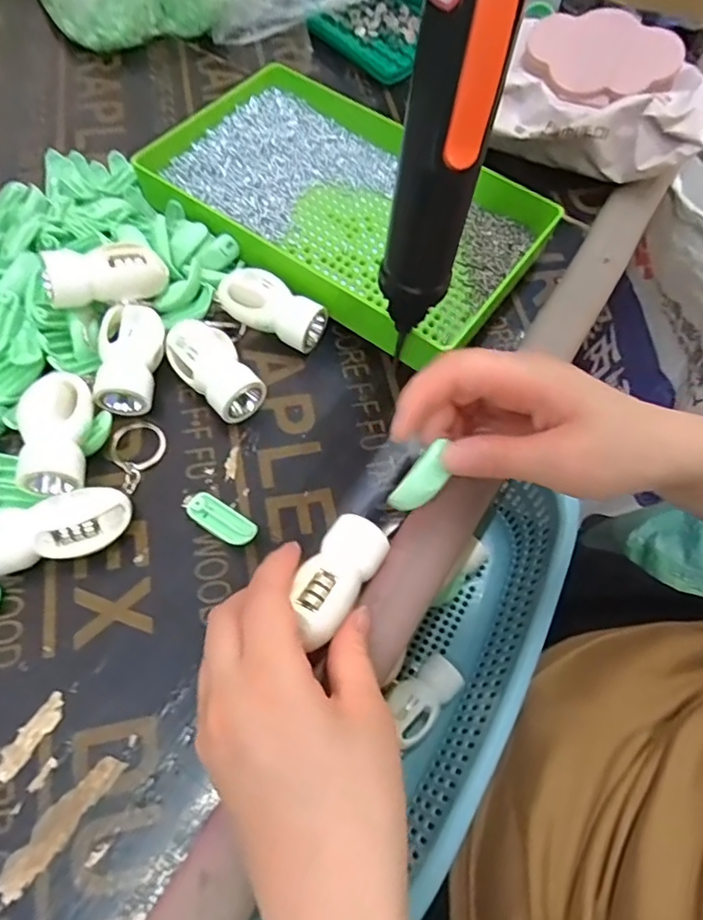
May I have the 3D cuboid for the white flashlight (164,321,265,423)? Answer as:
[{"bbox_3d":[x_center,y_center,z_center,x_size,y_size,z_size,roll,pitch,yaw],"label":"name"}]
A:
[{"bbox_3d":[-0.078,-0.050,0.319,0.034,0.028,0.064,-35,71,-18],"label":"white flashlight"}]

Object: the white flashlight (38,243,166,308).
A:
[{"bbox_3d":[-0.139,-0.106,0.316,0.064,0.021,0.025,-17,66,-27],"label":"white flashlight"}]

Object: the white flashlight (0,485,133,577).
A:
[{"bbox_3d":[-0.144,0.035,0.272,0.068,0.029,0.029,-15,66,-11],"label":"white flashlight"}]

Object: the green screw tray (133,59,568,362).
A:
[{"bbox_3d":[-0.008,-0.173,0.378,0.255,0.039,0.161,34,67,12],"label":"green screw tray"}]

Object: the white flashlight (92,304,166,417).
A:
[{"bbox_3d":[-0.125,-0.056,0.318,0.035,0.029,0.059,-4,65,-6],"label":"white flashlight"}]

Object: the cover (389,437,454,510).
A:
[{"bbox_3d":[0.034,0.010,0.261,0.017,0.004,0.039,42,113,15],"label":"cover"}]

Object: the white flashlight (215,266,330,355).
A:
[{"bbox_3d":[-0.049,-0.091,0.338,0.065,0.032,0.026,23,65,7],"label":"white flashlight"}]

